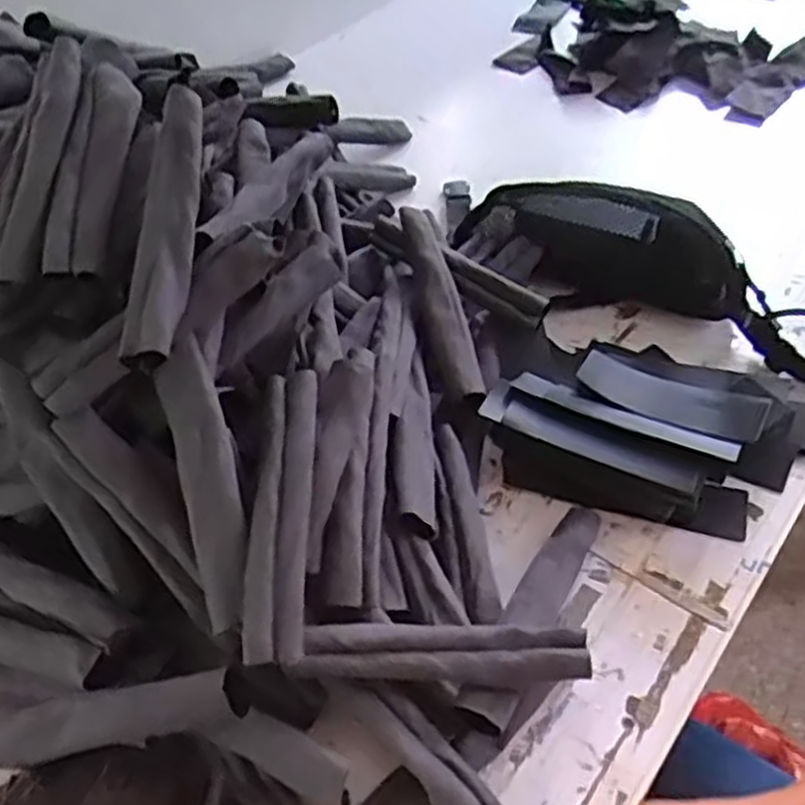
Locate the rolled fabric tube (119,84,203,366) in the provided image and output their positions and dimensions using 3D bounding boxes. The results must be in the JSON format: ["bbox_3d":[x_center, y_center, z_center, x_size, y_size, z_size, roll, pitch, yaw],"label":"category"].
[{"bbox_3d":[-0.145,-0.113,0.488,0.032,0.022,0.182,2,74,3],"label":"rolled fabric tube"}]

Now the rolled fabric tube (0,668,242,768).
[{"bbox_3d":[-0.190,0.192,0.478,0.183,0.027,0.036,-13,50,9],"label":"rolled fabric tube"}]

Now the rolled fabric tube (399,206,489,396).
[{"bbox_3d":[0.029,-0.085,0.669,0.043,0.031,0.180,-12,67,-7],"label":"rolled fabric tube"}]

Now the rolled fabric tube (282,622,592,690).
[{"bbox_3d":[0.026,0.157,0.495,0.178,0.024,0.034,-2,49,2],"label":"rolled fabric tube"}]

